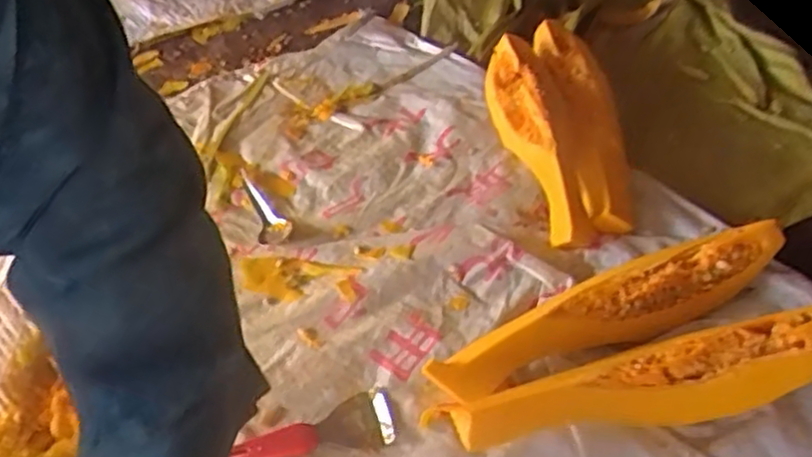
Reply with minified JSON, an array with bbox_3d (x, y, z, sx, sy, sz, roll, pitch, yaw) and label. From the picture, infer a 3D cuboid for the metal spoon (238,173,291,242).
[{"bbox_3d":[-0.182,-0.032,0.868,0.036,0.012,0.162,-21,46,-15],"label":"metal spoon"}]

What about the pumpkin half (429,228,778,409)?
[{"bbox_3d":[0.185,0.069,0.653,0.338,0.062,0.078,-20,45,-14],"label":"pumpkin half"}]

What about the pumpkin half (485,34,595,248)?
[{"bbox_3d":[0.159,-0.118,0.829,0.085,0.059,0.334,-8,44,-2],"label":"pumpkin half"}]

